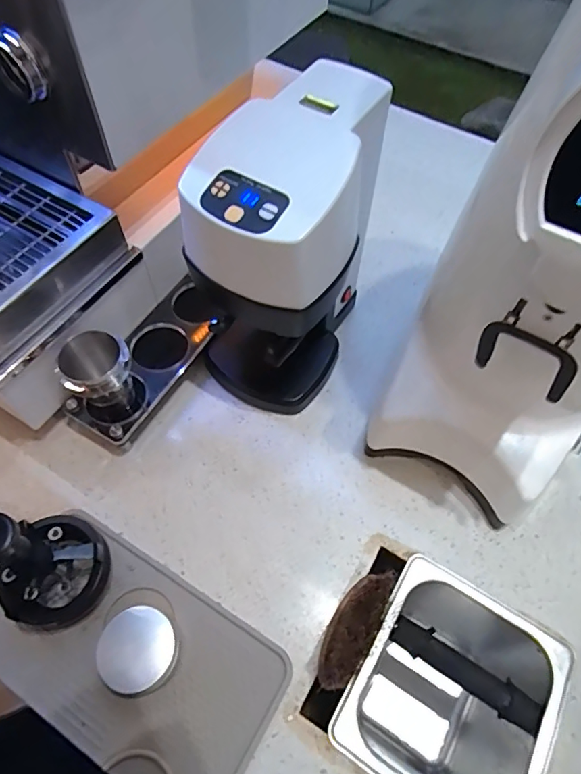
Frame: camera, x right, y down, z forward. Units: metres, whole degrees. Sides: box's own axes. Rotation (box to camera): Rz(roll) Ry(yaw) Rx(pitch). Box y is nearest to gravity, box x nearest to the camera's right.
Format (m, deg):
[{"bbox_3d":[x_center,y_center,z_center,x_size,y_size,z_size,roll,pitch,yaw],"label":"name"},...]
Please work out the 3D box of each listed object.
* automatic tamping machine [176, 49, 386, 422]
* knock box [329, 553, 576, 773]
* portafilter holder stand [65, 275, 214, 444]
[{"bbox_3d":[-0.007,-0.127,0.481,0.140,0.273,0.191,20,62,11],"label":"automatic tamping machine"},{"bbox_3d":[0.140,0.299,0.482,0.172,0.157,0.181,29,63,14],"label":"knock box"},{"bbox_3d":[-0.155,-0.026,0.552,0.083,0.048,0.203,28,64,14],"label":"portafilter holder stand"}]

